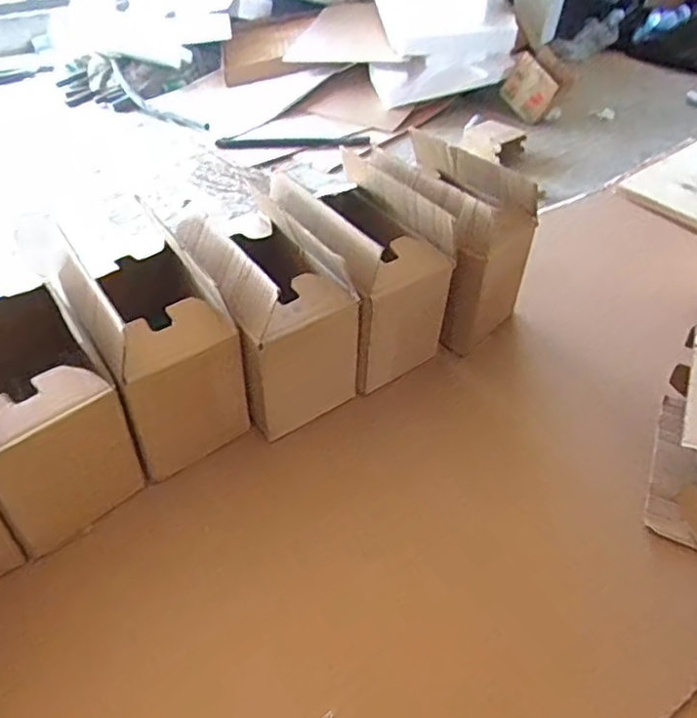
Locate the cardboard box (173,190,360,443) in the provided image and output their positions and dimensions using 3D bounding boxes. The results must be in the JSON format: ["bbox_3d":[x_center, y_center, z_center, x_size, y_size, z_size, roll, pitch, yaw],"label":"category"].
[{"bbox_3d":[-0.092,-0.051,0.750,0.141,0.215,0.176,-23,48,-26],"label":"cardboard box"}]

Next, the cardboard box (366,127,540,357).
[{"bbox_3d":[0.134,-0.175,0.873,0.151,0.200,0.244,-26,49,-27],"label":"cardboard box"}]

